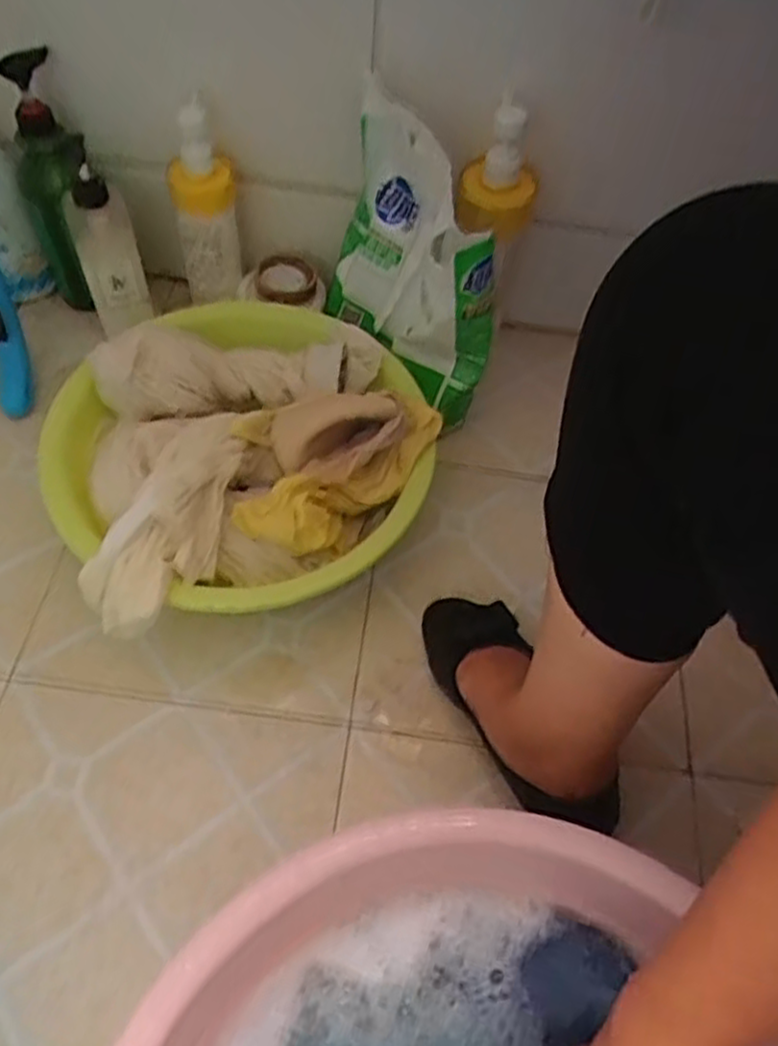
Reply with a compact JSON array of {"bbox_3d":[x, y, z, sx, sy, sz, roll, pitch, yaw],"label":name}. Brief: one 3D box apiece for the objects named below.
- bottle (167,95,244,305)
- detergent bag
[{"bbox_3d":[-0.201,-0.343,0.825,0.067,0.216,0.056,-8,58,-11],"label":"bottle"},{"bbox_3d":[0.020,-0.267,0.775,0.110,0.281,0.248,-14,58,-13],"label":"detergent bag"}]

